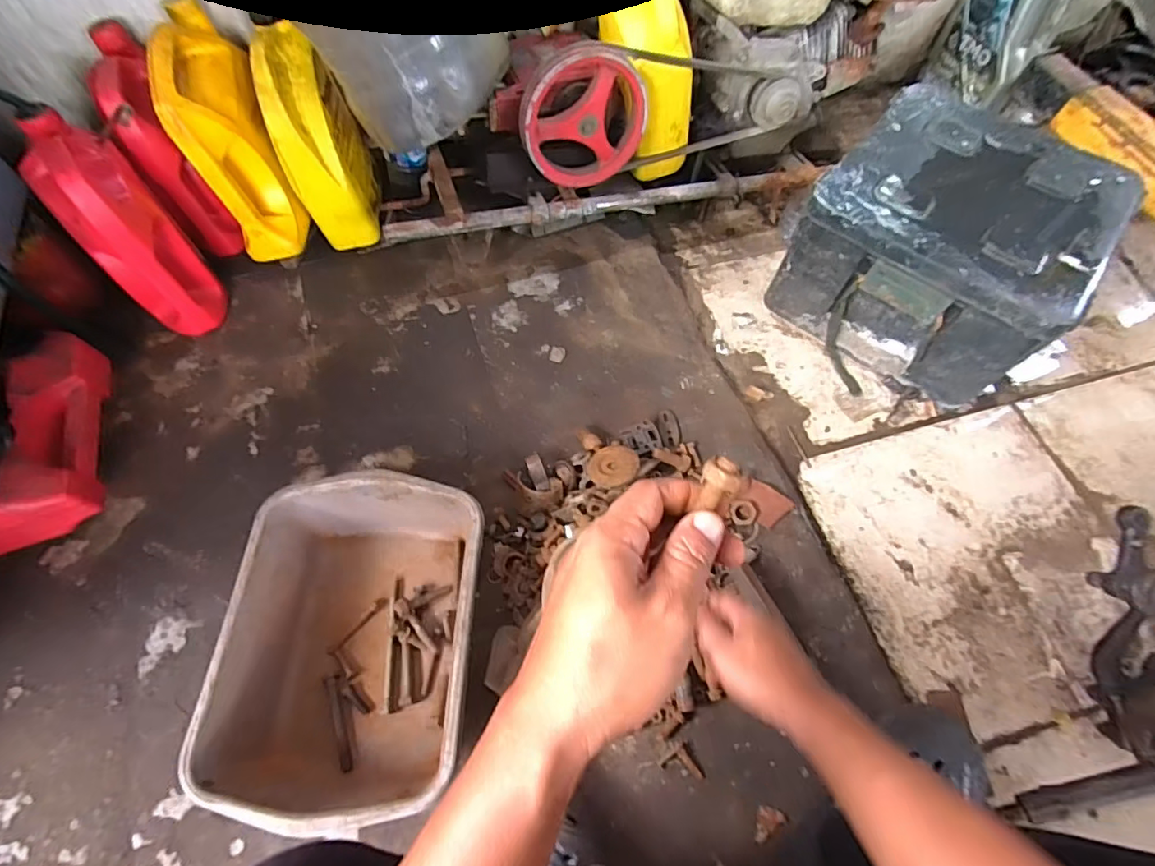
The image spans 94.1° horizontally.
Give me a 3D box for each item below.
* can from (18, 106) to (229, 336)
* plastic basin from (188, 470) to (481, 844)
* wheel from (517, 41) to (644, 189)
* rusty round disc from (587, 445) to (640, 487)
[{"bbox_3d":[-0.618,-0.266,0.763,0.102,0.303,0.137,-34,70,-17],"label":"can"},{"bbox_3d":[-0.251,0.230,0.627,0.255,0.121,0.335,4,64,0],"label":"plastic basin"},{"bbox_3d":[0.009,-0.451,0.782,0.184,0.184,0.038,-20,55,-5],"label":"wheel"},{"bbox_3d":[0.049,0.044,0.738,0.068,0.005,0.067,-7,54,10],"label":"rusty round disc"}]

